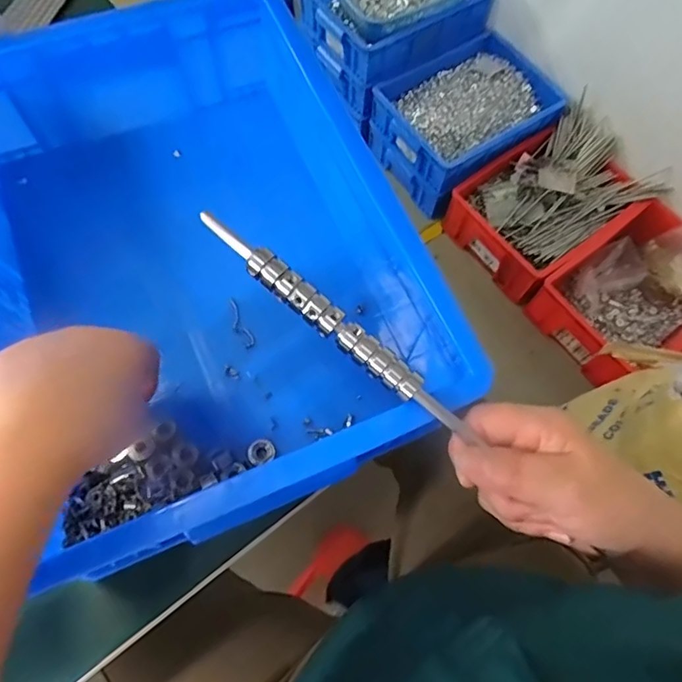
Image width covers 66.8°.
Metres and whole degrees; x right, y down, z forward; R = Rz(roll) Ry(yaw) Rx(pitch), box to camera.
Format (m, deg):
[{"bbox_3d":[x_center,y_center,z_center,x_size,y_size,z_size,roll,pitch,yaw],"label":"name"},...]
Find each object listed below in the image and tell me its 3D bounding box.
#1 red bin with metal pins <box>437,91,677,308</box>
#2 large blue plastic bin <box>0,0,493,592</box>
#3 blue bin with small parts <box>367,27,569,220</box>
[{"bbox_3d":[0.546,-0.370,1.347,0.500,0.159,0.337,-33,73,-15],"label":"red bin with metal pins"},{"bbox_3d":[-0.124,-0.073,0.402,0.295,0.122,0.391,-21,70,-11],"label":"large blue plastic bin"},{"bbox_3d":[0.343,-0.615,1.432,0.468,0.167,0.341,-35,74,-16],"label":"blue bin with small parts"}]

